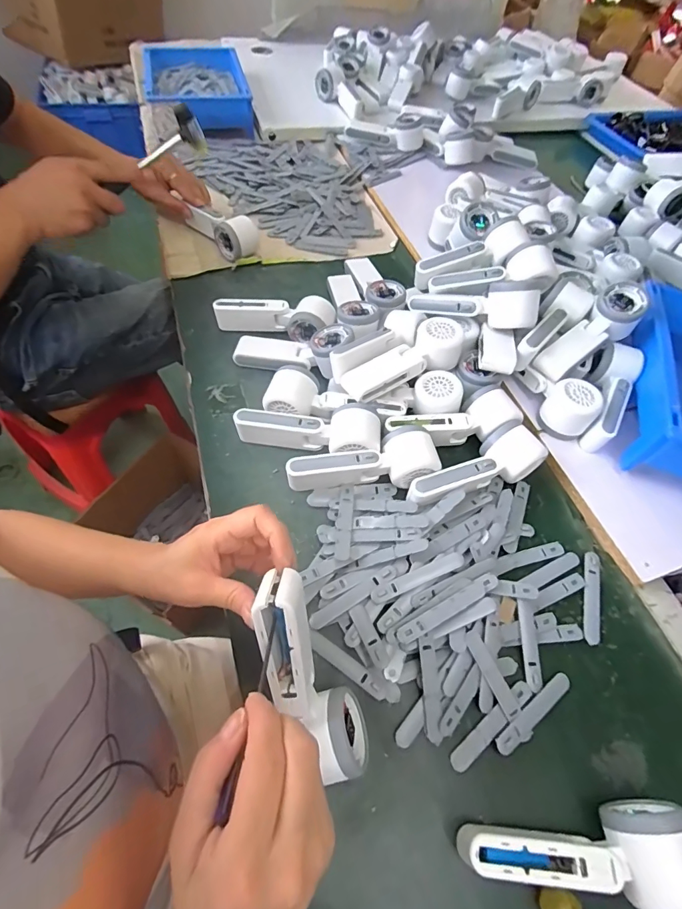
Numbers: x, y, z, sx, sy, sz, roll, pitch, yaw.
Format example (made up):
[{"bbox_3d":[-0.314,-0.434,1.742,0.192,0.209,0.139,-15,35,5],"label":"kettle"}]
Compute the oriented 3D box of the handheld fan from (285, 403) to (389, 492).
[{"bbox_3d":[-0.008,-0.010,0.475,0.105,0.047,0.078,-4,58,-9],"label":"handheld fan"}]

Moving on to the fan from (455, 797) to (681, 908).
[{"bbox_3d":[0.167,0.278,0.305,0.157,0.057,0.058,9,57,-1],"label":"fan"}]

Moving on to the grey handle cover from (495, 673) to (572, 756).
[{"bbox_3d":[0.169,0.223,0.365,0.093,0.009,0.015,-27,64,-21],"label":"grey handle cover"}]

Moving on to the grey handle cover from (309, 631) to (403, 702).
[{"bbox_3d":[0.010,0.191,0.375,0.091,0.006,0.017,29,59,12],"label":"grey handle cover"}]

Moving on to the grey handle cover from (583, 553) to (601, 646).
[{"bbox_3d":[0.255,0.143,0.427,0.017,0.004,0.094,18,57,5],"label":"grey handle cover"}]

